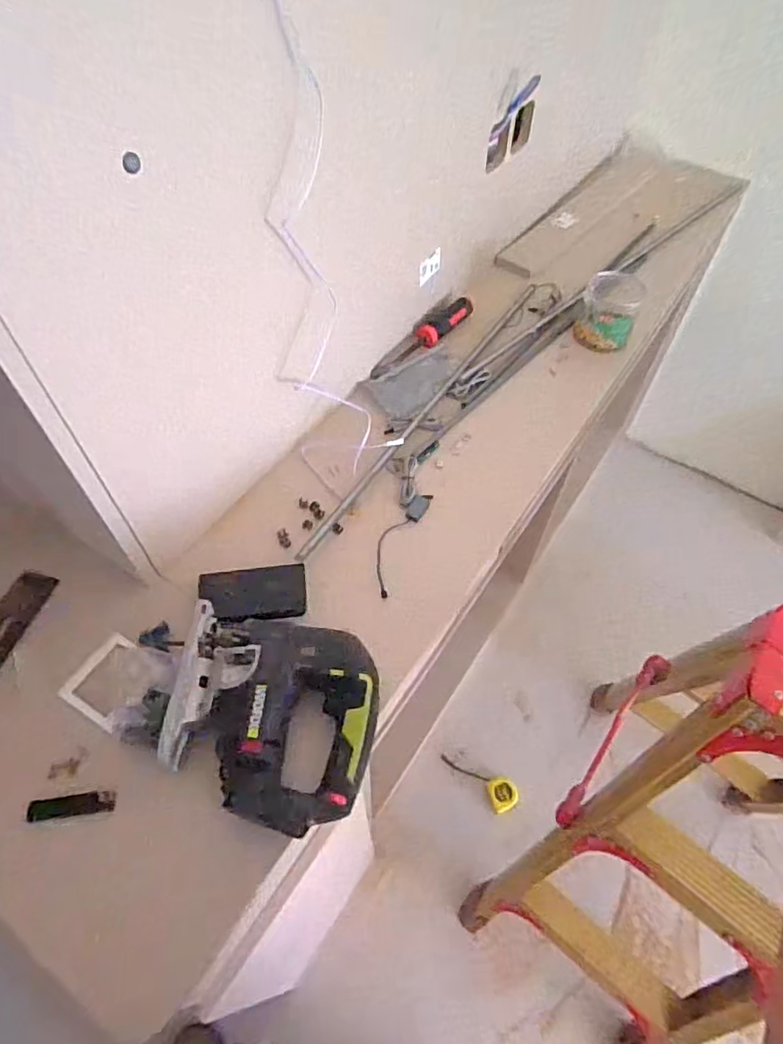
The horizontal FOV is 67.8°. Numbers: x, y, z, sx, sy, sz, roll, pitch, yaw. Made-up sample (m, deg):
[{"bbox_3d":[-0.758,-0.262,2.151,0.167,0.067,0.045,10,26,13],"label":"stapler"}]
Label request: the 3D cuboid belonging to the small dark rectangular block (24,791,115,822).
[{"bbox_3d":[-0.312,0.278,0.571,0.080,0.014,0.019,-7,55,-6],"label":"small dark rectangular block"}]

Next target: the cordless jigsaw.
[{"bbox_3d":[-0.124,0.197,0.596,0.218,0.068,0.190,14,55,9],"label":"cordless jigsaw"}]

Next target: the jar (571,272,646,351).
[{"bbox_3d":[0.378,-0.368,1.016,0.099,0.080,0.125,21,57,13],"label":"jar"}]

